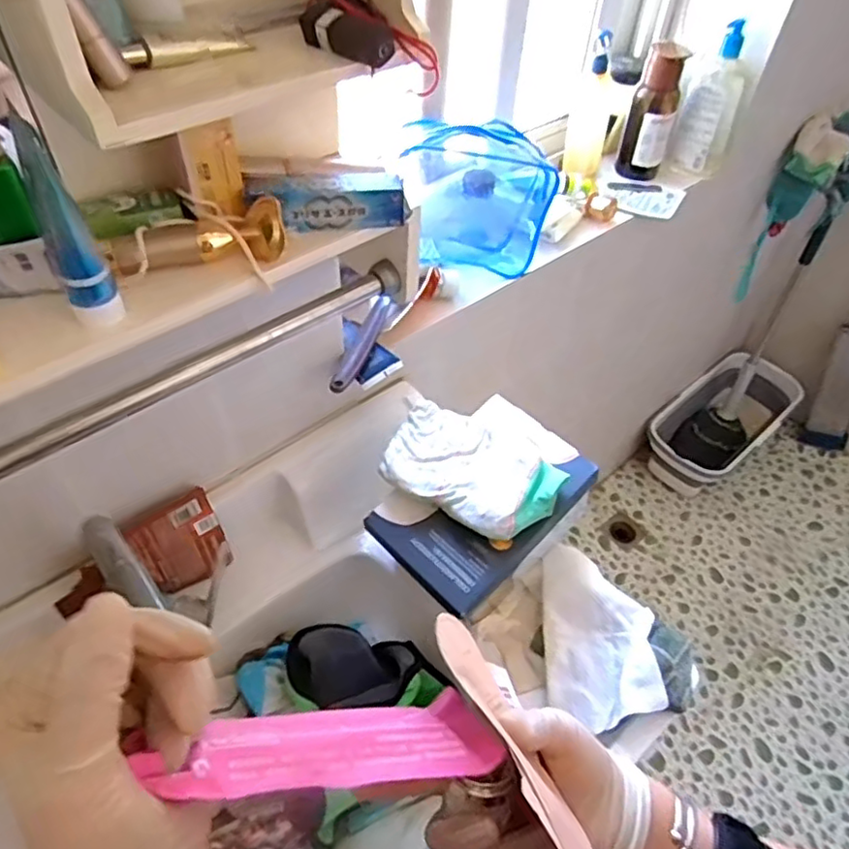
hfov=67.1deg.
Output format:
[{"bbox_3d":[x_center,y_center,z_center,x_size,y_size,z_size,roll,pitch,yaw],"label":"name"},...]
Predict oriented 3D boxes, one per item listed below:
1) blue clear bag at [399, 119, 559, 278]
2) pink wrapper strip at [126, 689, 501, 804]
[{"bbox_3d":[0.072,-0.312,0.856,0.173,0.179,0.165,-11,50,-13],"label":"blue clear bag"},{"bbox_3d":[-0.036,0.136,0.269,0.151,0.014,0.035,10,43,-30],"label":"pink wrapper strip"}]

